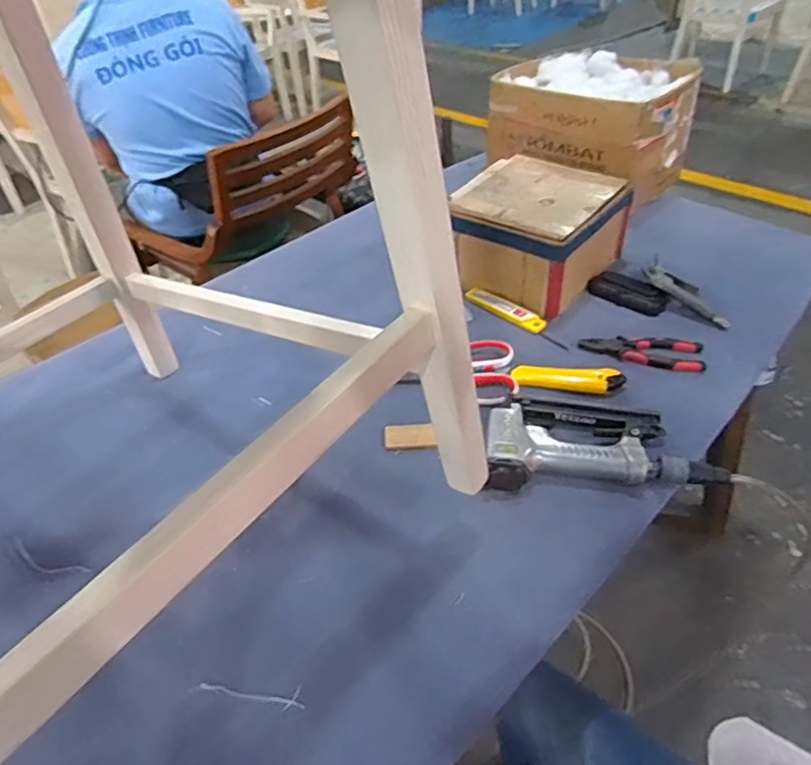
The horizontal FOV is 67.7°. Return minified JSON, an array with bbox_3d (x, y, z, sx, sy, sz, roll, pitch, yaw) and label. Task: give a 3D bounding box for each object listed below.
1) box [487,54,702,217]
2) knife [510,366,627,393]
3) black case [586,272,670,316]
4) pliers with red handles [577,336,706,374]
[{"bbox_3d":[0.340,-0.485,1.133,0.333,0.173,0.268,28,51,32],"label":"box"},{"bbox_3d":[0.204,-0.007,0.757,0.133,0.014,0.040,5,42,11],"label":"knife"},{"bbox_3d":[0.323,-0.129,0.881,0.029,0.039,0.112,-35,49,-30],"label":"black case"},{"bbox_3d":[0.313,-0.045,0.801,0.155,0.019,0.061,5,42,11],"label":"pliers with red handles"}]

